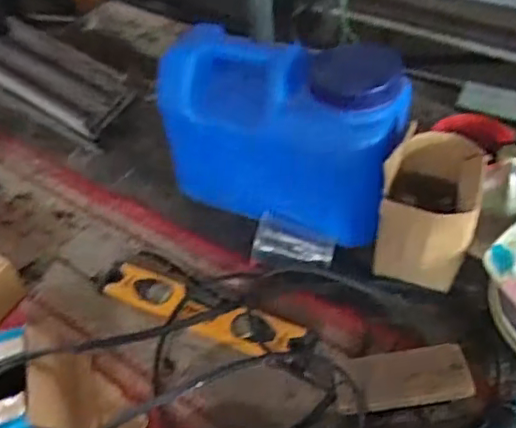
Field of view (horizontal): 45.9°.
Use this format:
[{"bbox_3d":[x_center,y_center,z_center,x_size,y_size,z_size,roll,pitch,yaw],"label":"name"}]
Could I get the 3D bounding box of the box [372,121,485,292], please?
[{"bbox_3d":[0.207,0.000,0.736,0.107,0.165,0.141,12,49,16],"label":"box"}]

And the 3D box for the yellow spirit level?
[{"bbox_3d":[-0.076,0.115,0.764,0.256,0.020,0.057,18,51,21],"label":"yellow spirit level"}]

